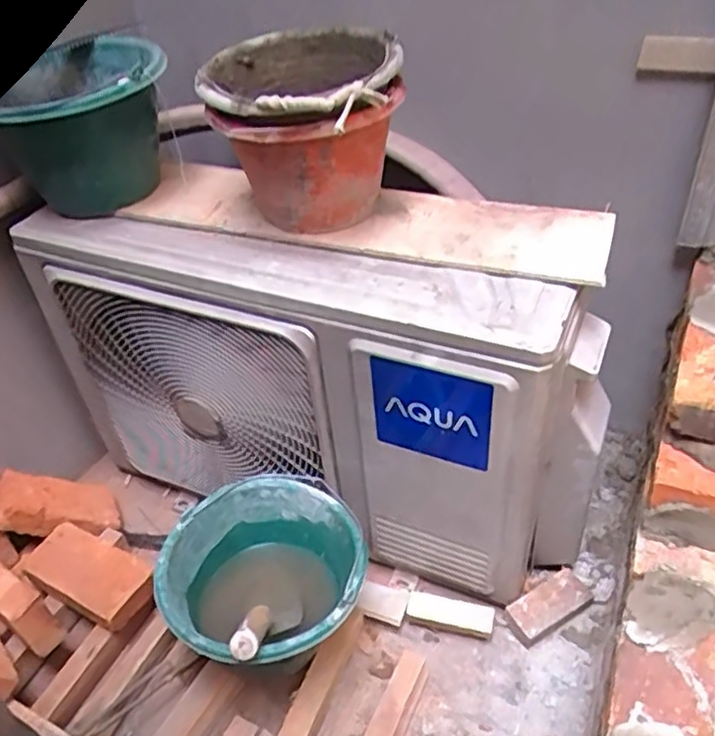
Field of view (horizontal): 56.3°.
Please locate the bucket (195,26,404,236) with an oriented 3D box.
[{"bbox_3d":[-0.062,-0.267,0.798,0.212,0.188,0.238,-9,39,-4],"label":"bucket"}]

